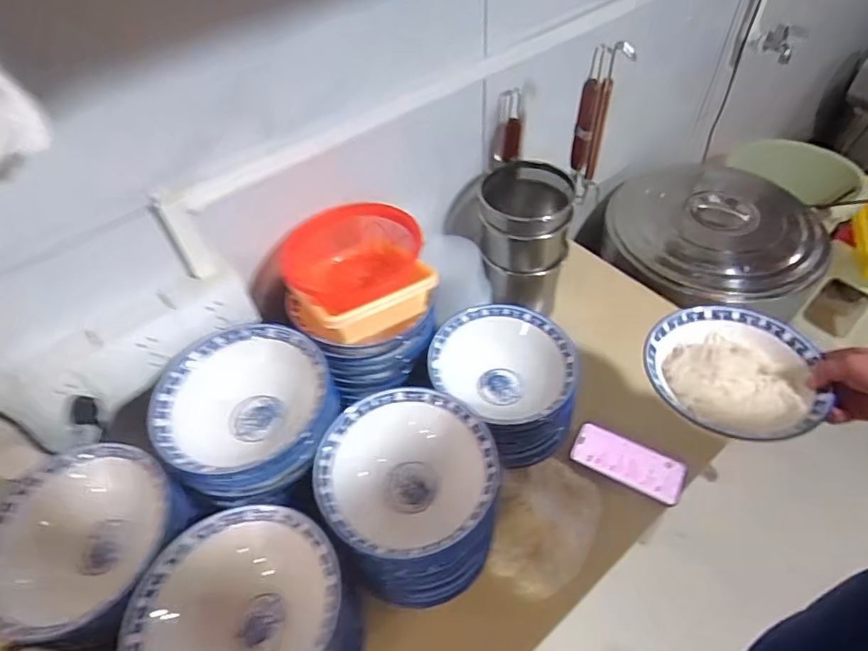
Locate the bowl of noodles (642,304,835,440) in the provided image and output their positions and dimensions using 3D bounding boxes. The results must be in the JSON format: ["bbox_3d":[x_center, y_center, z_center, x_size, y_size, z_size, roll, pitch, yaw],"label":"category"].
[{"bbox_3d":[0.364,0.054,0.661,0.192,0.040,0.195,-2,50,3],"label":"bowl of noodles"}]

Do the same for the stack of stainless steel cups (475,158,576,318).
[{"bbox_3d":[0.161,-0.159,0.984,0.155,0.215,0.177,4,51,8],"label":"stack of stainless steel cups"}]

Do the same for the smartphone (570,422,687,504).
[{"bbox_3d":[0.303,0.212,0.848,0.165,0.012,0.088,20,55,20],"label":"smartphone"}]

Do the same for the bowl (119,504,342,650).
[{"bbox_3d":[-0.188,0.279,0.532,0.191,0.069,0.193,-2,50,3],"label":"bowl"}]

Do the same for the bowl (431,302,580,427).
[{"bbox_3d":[0.106,0.057,0.767,0.175,0.063,0.192,-2,50,3],"label":"bowl"}]

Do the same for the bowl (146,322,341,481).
[{"bbox_3d":[-0.224,0.091,0.655,0.200,0.077,0.183,-2,50,3],"label":"bowl"}]

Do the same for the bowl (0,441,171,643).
[{"bbox_3d":[-0.375,0.231,0.587,0.185,0.069,0.188,-2,50,3],"label":"bowl"}]

